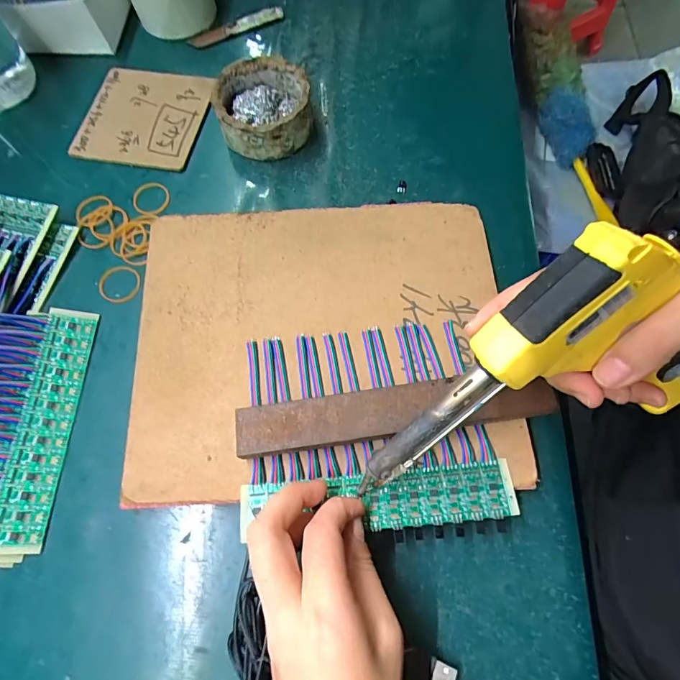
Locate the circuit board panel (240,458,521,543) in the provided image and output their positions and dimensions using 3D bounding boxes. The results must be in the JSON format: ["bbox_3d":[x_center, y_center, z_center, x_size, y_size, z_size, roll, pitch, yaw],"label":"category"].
[{"bbox_3d":[0.022,0.096,0.248,0.163,0.004,0.035,-3,69,2],"label":"circuit board panel"}]

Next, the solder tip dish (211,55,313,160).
[{"bbox_3d":[-0.067,-0.207,0.366,0.080,0.039,0.083,-1,69,1],"label":"solder tip dish"}]

